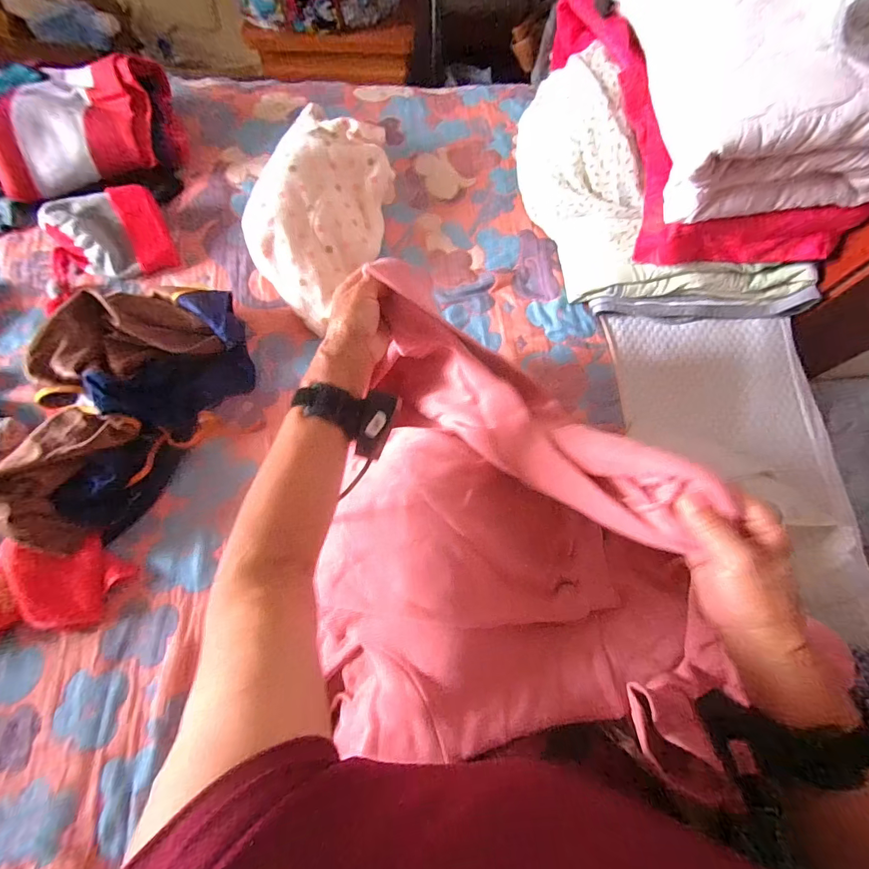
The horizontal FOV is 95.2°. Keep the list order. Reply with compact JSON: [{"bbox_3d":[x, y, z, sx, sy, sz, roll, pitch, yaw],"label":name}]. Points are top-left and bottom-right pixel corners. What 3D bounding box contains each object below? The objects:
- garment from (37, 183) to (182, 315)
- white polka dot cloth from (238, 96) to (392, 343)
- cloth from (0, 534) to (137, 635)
[{"bbox_3d":[-0.559,-0.324,0.662,0.212,0.069,0.128,-21,73,-8],"label":"garment"},{"bbox_3d":[-0.191,-0.385,0.673,0.205,0.107,0.373,20,72,6],"label":"white polka dot cloth"},{"bbox_3d":[-0.493,0.199,0.510,0.164,0.056,0.121,-3,71,-2],"label":"cloth"}]

